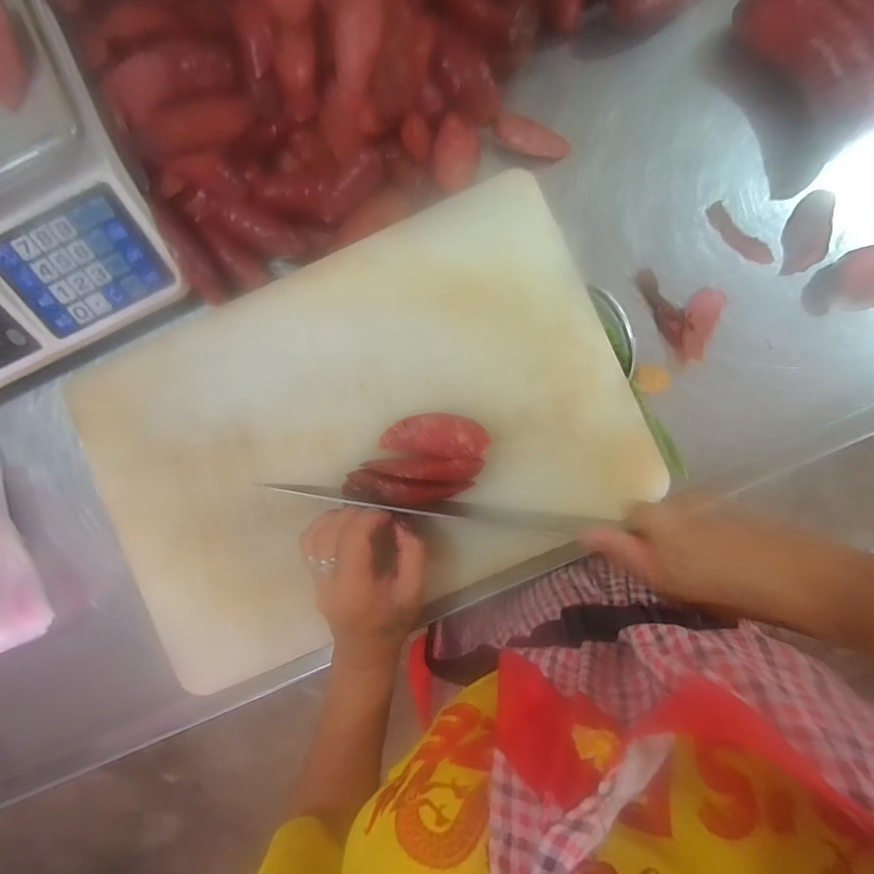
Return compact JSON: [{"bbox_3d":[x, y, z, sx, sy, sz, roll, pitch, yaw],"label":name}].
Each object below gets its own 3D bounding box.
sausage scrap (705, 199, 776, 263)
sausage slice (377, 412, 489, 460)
[{"bbox_3d":[0.248,-0.165,0.362,0.019,0.007,0.066,-43,88,3],"label":"sausage scrap"},{"bbox_3d":[-0.002,-0.002,0.348,0.083,0.017,0.034,8,91,4],"label":"sausage slice"}]

